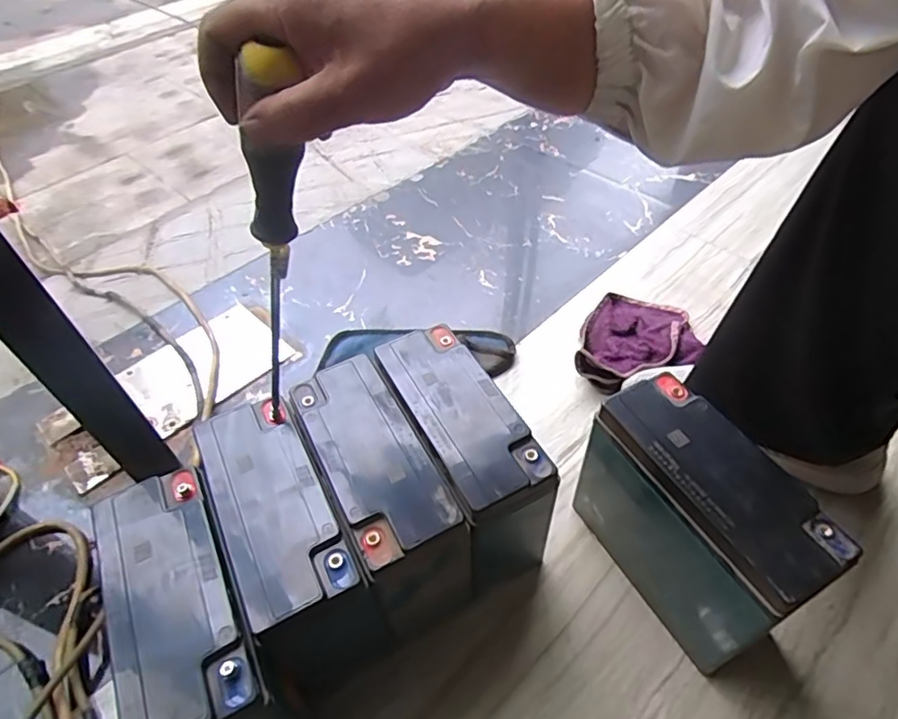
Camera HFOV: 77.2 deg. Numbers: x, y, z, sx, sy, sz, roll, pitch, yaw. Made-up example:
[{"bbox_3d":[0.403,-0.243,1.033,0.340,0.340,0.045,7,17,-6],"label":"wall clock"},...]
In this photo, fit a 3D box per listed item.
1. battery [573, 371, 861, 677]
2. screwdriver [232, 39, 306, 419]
[{"bbox_3d":[0.190,0.133,0.455,0.075,0.173,0.171,-25,52,-18],"label":"battery"},{"bbox_3d":[-0.105,-0.057,0.342,0.026,0.242,0.021,-12,48,-26],"label":"screwdriver"}]

